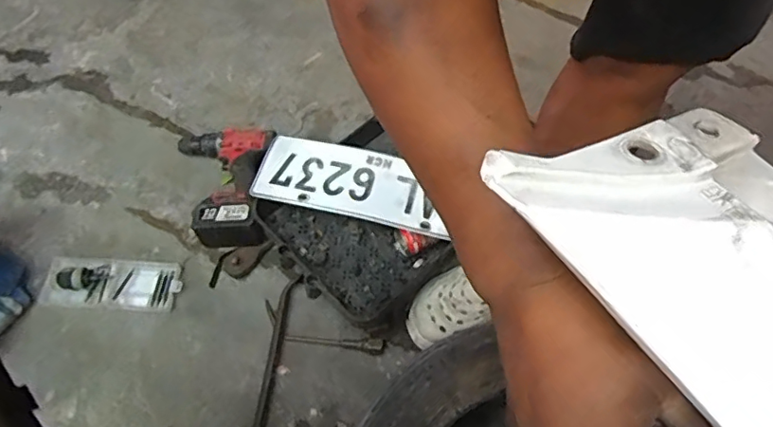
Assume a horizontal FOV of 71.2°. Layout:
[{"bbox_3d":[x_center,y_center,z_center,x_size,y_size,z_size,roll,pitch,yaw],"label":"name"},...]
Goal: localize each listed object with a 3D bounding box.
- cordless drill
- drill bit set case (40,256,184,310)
[{"bbox_3d":[-0.292,-0.059,1.003,0.186,0.080,0.256,-11,58,-3],"label":"cordless drill"},{"bbox_3d":[-0.474,0.117,0.925,0.226,0.030,0.087,2,61,-1],"label":"drill bit set case"}]

